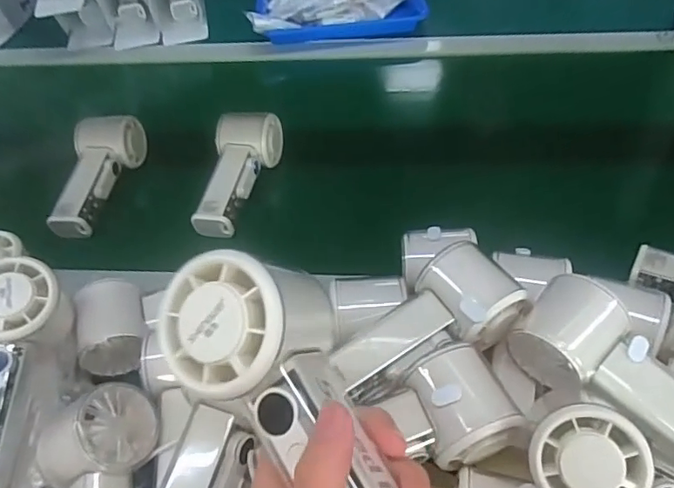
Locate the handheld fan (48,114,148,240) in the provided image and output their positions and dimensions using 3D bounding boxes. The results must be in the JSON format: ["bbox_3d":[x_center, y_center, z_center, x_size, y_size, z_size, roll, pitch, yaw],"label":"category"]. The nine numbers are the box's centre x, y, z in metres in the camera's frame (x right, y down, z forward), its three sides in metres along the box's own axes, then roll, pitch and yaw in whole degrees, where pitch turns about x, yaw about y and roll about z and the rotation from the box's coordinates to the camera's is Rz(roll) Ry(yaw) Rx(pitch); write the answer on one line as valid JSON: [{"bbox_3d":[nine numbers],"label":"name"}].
[{"bbox_3d":[-0.259,-0.078,0.576,0.055,0.051,0.155,3,47,8],"label":"handheld fan"}]

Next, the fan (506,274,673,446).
[{"bbox_3d":[0.180,0.082,0.324,0.059,0.047,0.151,-35,53,-25],"label":"fan"}]

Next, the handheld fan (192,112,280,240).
[{"bbox_3d":[-0.102,-0.077,0.559,0.061,0.046,0.146,3,47,8],"label":"handheld fan"}]

